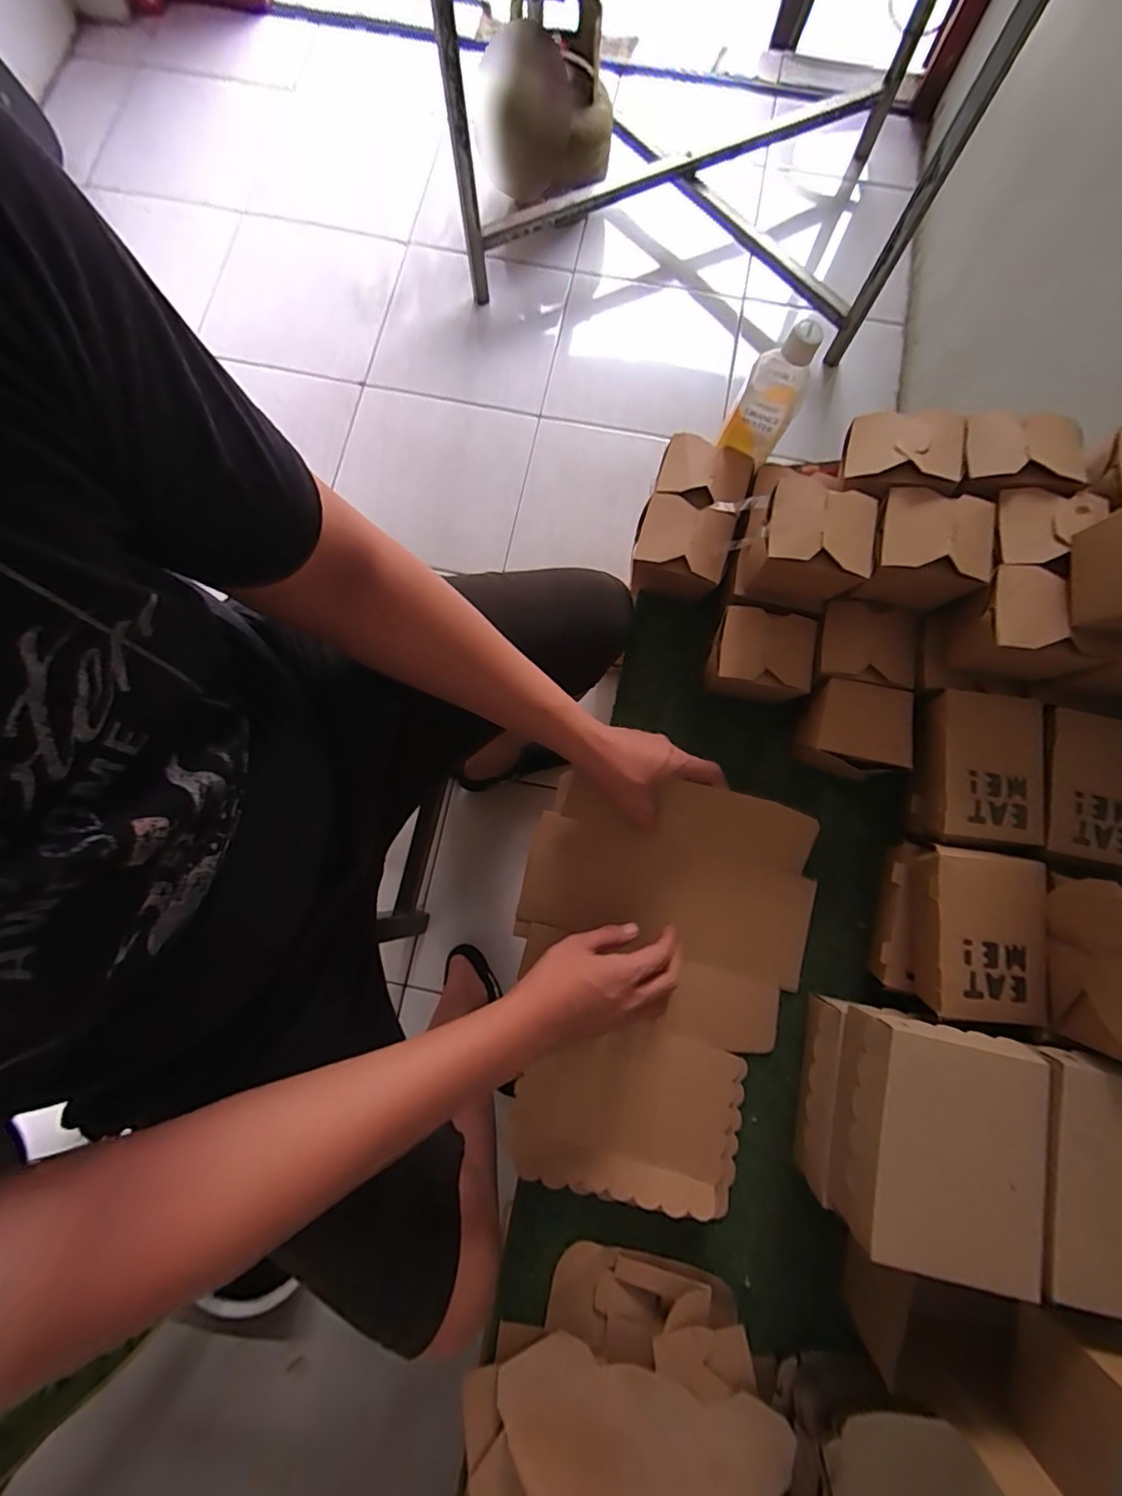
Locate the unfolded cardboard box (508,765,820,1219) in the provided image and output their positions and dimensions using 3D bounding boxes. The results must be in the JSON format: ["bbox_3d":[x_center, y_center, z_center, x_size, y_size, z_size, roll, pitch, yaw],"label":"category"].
[{"bbox_3d":[0.101,0.245,0.573,0.302,0.041,0.411,12,78,1],"label":"unfolded cardboard box"}]

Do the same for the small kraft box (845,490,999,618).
[{"bbox_3d":[0.345,-0.187,0.526,0.092,0.075,0.081,13,78,1],"label":"small kraft box"}]

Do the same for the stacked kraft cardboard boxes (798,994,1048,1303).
[{"bbox_3d":[0.300,0.323,0.482,0.140,0.135,0.174,10,78,1],"label":"stacked kraft cardboard boxes"}]

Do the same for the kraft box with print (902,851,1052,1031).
[{"bbox_3d":[0.387,0.176,0.518,0.101,0.062,0.149,9,78,1],"label":"kraft box with print"}]

